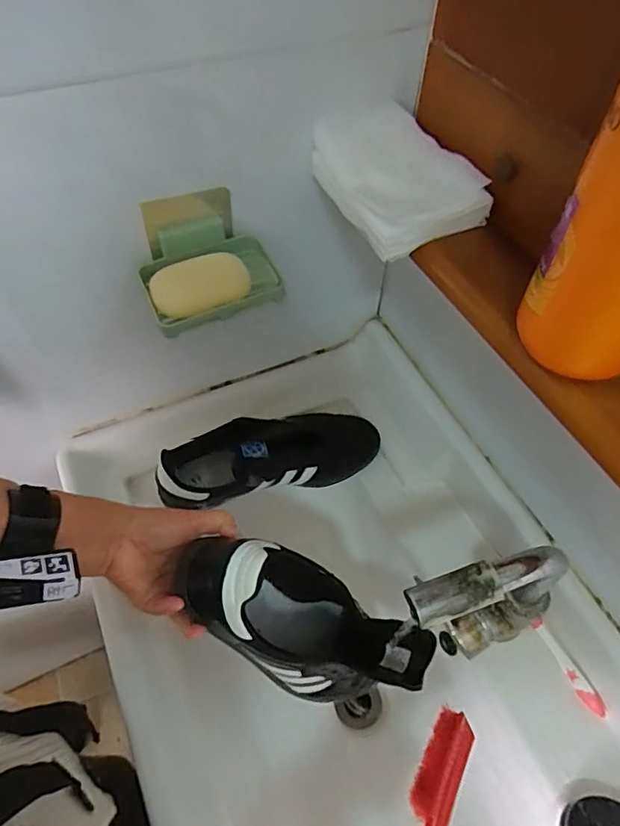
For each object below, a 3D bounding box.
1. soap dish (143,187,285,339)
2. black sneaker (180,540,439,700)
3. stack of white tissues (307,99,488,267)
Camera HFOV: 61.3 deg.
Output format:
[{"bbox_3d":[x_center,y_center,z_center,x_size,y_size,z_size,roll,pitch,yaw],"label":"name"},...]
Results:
[{"bbox_3d":[-0.099,-0.150,0.509,0.128,0.070,0.102,-19,58,-15],"label":"soap dish"},{"bbox_3d":[0.005,0.191,0.488,0.124,0.239,0.113,-22,47,32],"label":"black sneaker"},{"bbox_3d":[0.070,-0.214,0.469,0.097,0.044,0.167,-23,59,-17],"label":"stack of white tissues"}]

